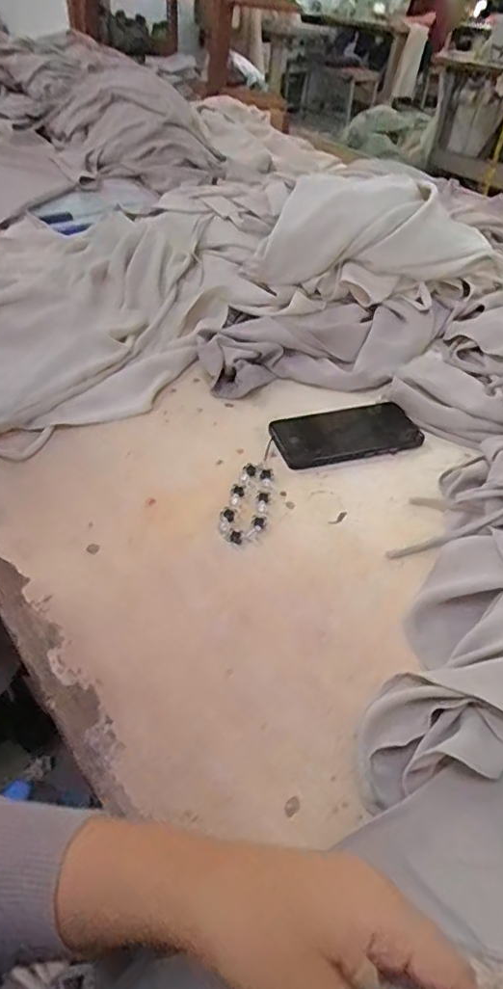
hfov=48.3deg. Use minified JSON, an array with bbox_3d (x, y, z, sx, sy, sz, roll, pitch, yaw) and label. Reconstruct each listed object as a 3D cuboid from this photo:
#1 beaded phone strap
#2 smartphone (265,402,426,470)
[{"bbox_3d":[0.000,-0.008,0.563,0.042,0.009,0.146,8,46,4],"label":"beaded phone strap"},{"bbox_3d":[0.106,-0.071,0.639,0.165,0.010,0.086,-11,48,-13],"label":"smartphone"}]

